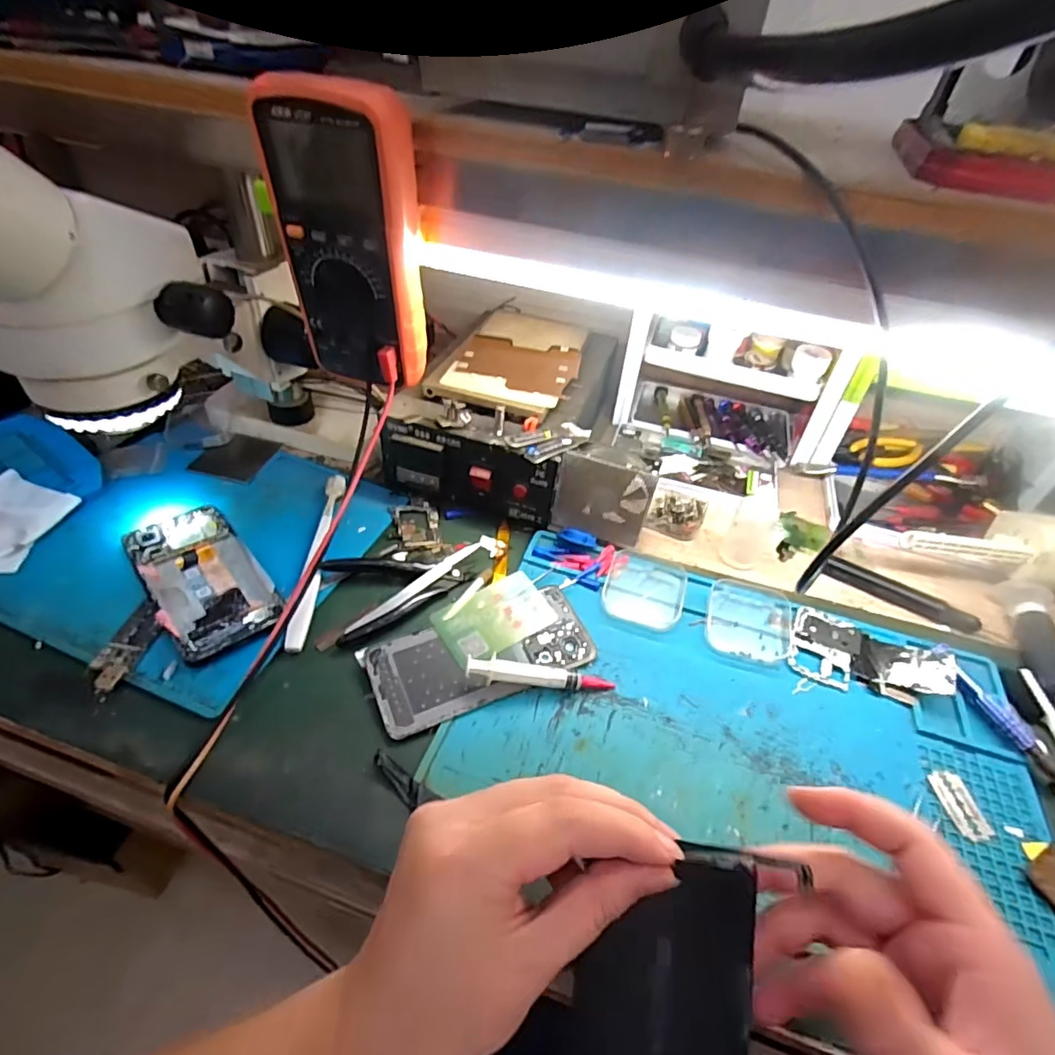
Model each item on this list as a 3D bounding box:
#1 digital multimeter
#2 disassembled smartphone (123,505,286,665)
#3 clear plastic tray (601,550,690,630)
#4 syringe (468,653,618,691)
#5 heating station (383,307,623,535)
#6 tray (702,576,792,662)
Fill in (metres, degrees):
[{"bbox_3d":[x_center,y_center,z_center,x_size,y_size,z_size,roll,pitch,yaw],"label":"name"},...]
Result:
[{"bbox_3d":[-0.114,-0.183,0.366,0.085,0.169,0.046,17,44,11],"label":"digital multimeter"},{"bbox_3d":[-0.253,0.036,0.435,0.073,0.012,0.157,-27,52,-31],"label":"disassembled smartphone"},{"bbox_3d":[0.098,0.047,0.462,0.064,0.016,0.077,15,44,9],"label":"clear plastic tray"},{"bbox_3d":[0.010,0.102,0.386,0.102,0.021,0.013,3,43,-4],"label":"syringe"},{"bbox_3d":[-0.014,-0.117,0.558,0.167,0.104,0.224,16,44,11],"label":"heating station"},{"bbox_3d":[0.178,0.073,0.448,0.067,0.013,0.075,16,44,10],"label":"tray"}]

